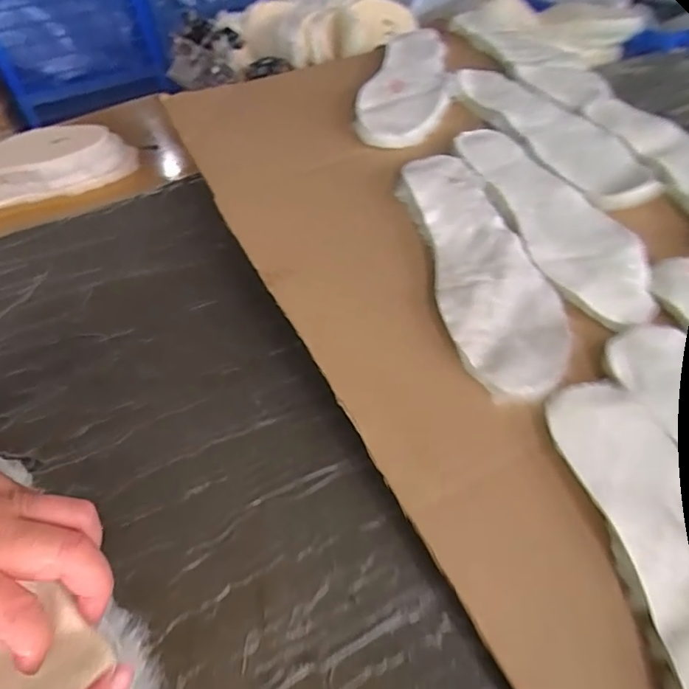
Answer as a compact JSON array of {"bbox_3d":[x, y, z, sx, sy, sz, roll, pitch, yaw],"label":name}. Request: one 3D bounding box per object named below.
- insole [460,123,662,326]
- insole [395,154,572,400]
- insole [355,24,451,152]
[{"bbox_3d":[0.185,-0.124,0.445,0.091,0.010,0.274,-19,56,-11],"label":"insole"},{"bbox_3d":[0.110,-0.075,0.411,0.089,0.012,0.272,-13,55,-3],"label":"insole"},{"bbox_3d":[0.082,-0.330,0.600,0.098,0.015,0.275,13,56,6],"label":"insole"}]

